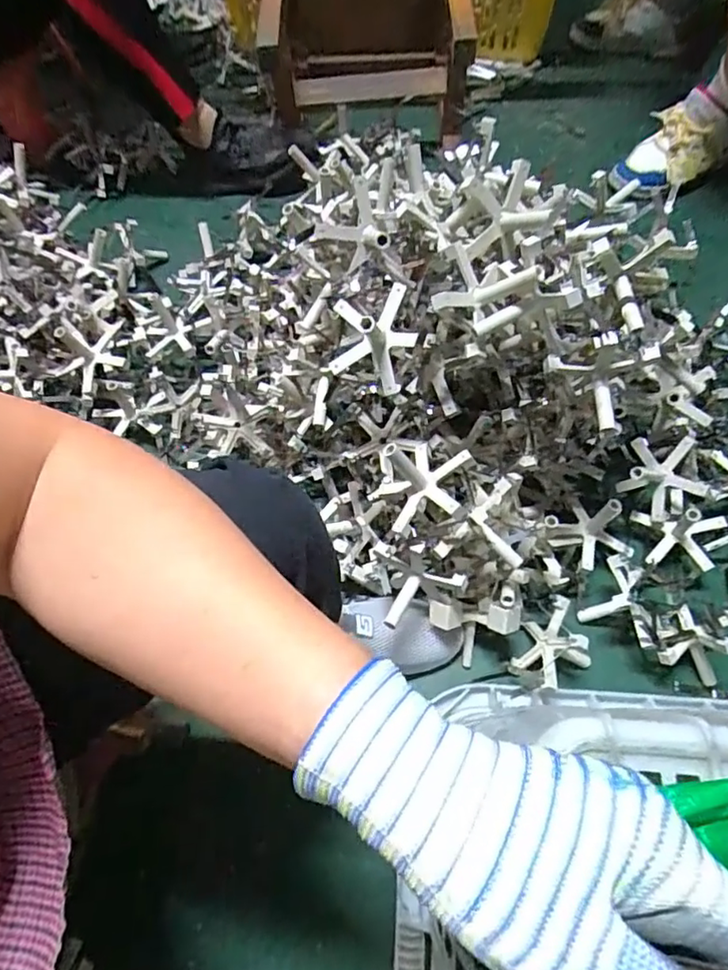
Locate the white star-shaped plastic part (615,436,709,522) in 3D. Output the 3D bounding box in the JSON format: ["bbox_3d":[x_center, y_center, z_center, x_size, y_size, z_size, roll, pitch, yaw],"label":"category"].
[{"bbox_3d":[0.376,-0.010,0.710,0.100,0.075,0.085,32,69,18],"label":"white star-shaped plastic part"}]

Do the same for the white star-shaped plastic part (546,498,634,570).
[{"bbox_3d":[0.280,0.057,0.683,0.078,0.082,0.089,-34,66,-13],"label":"white star-shaped plastic part"}]

